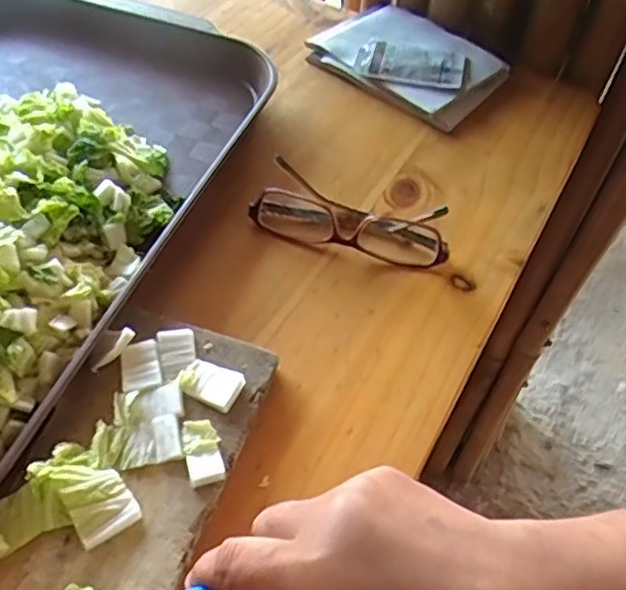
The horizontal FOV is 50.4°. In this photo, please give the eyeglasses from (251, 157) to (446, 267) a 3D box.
[{"bbox_3d":[0.027,-0.054,0.451,0.131,0.031,0.040,17,52,7],"label":"eyeglasses"}]

